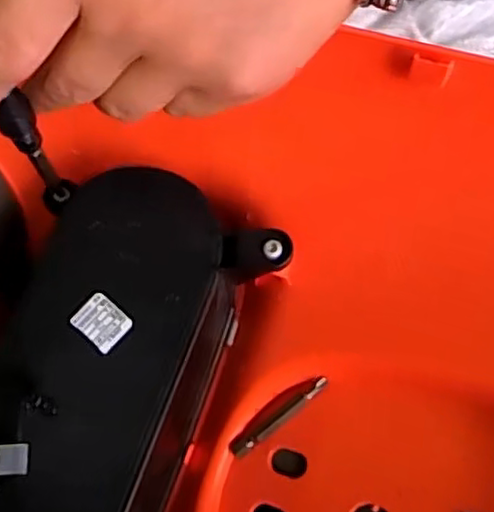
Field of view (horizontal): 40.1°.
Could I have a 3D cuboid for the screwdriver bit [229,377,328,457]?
[{"bbox_3d":[0.013,0.066,0.279,0.050,0.004,0.008,-39,77,8],"label":"screwdriver bit"}]

